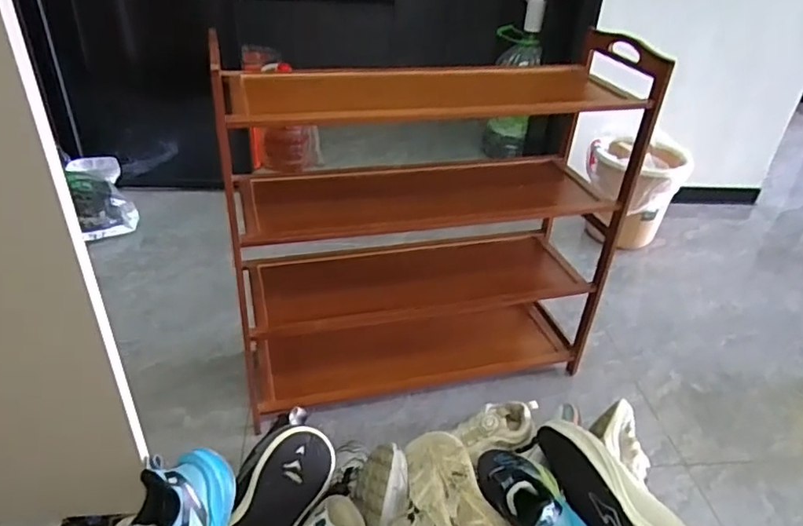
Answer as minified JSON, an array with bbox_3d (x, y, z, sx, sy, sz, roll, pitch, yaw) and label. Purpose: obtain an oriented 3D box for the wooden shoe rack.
[{"bbox_3d":[0.036,-0.049,1.090,0.672,0.694,0.292,-6,36,-15],"label":"wooden shoe rack"}]

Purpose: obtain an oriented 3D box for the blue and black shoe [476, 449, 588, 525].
[{"bbox_3d":[0.188,0.335,0.832,0.105,0.096,0.236,-7,18,-17],"label":"blue and black shoe"}]

